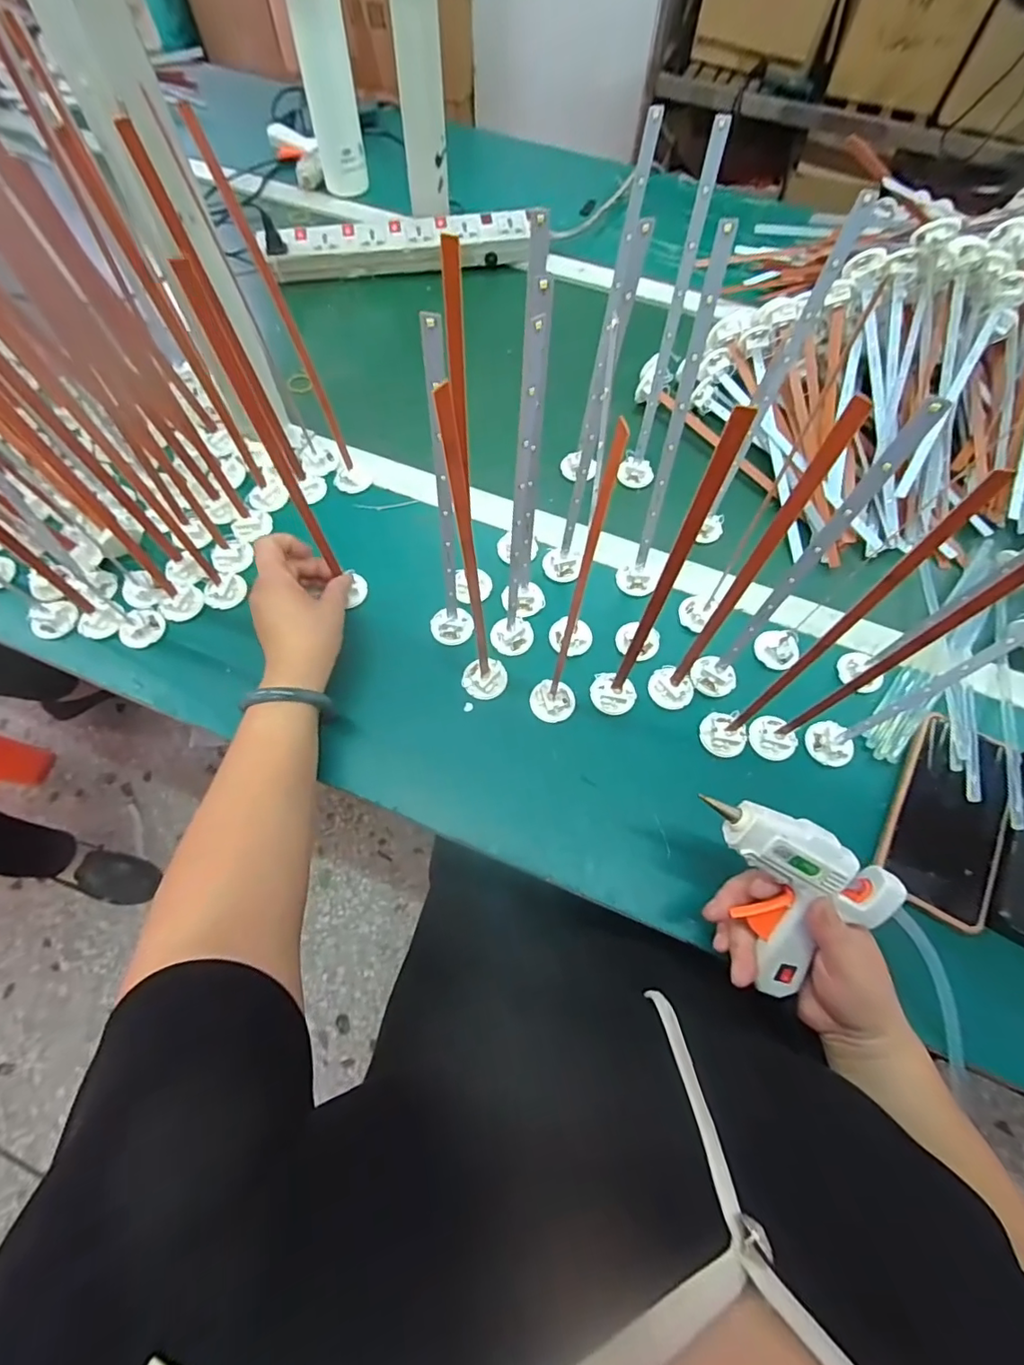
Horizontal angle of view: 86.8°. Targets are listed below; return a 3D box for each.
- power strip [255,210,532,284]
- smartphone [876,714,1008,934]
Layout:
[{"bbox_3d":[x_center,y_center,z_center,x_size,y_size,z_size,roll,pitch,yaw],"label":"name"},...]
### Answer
[{"bbox_3d":[-0.146,-0.588,0.729,0.360,0.041,0.066,-6,66,-4],"label":"power strip"},{"bbox_3d":[0.349,0.107,0.433,0.071,0.014,0.160,25,67,10],"label":"smartphone"}]

